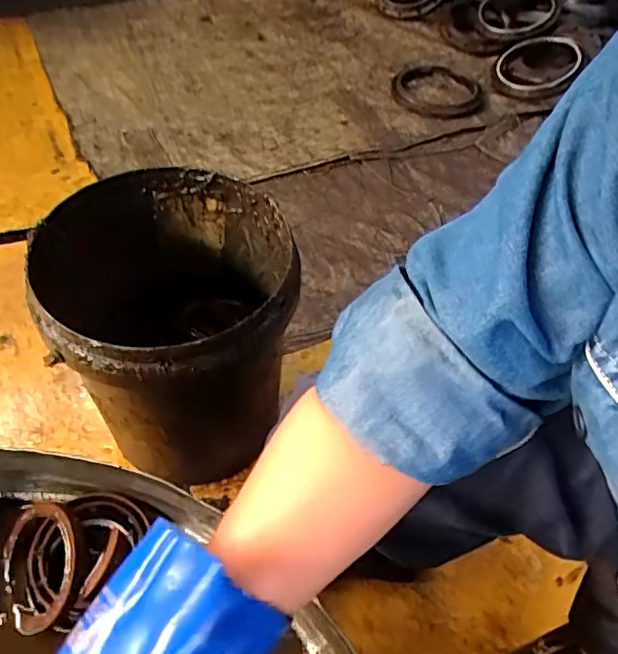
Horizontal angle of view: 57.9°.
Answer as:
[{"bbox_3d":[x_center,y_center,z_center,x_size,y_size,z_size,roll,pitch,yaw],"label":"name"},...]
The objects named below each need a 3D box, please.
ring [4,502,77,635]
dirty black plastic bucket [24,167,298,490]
[{"bbox_3d":[-0.195,0.172,0.408,0.072,0.010,0.087,-42,59,14],"label":"ring"},{"bbox_3d":[-0.147,0.012,0.690,0.252,0.295,0.258,2,52,-3],"label":"dirty black plastic bucket"}]

